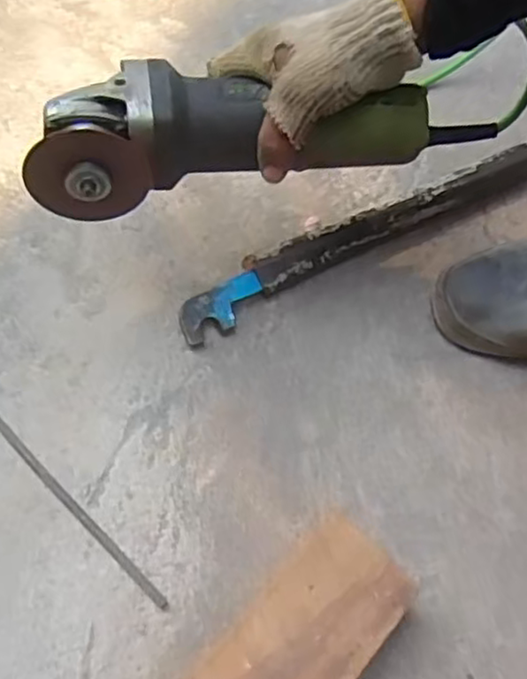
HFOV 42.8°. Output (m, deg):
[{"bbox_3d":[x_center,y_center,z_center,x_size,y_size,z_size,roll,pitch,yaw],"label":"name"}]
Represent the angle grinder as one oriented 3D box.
[{"bbox_3d":[0.002,-0.148,0.473,0.318,0.067,0.075,-9,63,-15],"label":"angle grinder"}]

